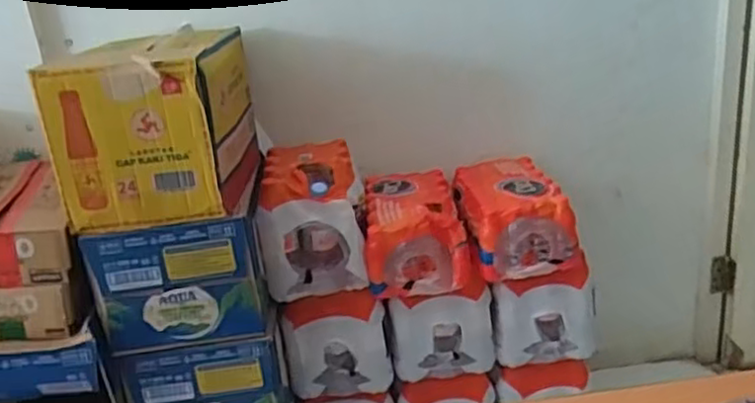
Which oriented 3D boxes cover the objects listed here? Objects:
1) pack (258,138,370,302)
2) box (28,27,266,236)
[{"bbox_3d":[-0.122,0.030,1.373,0.189,0.236,0.230,-5,20,2],"label":"pack"},{"bbox_3d":[-0.392,-0.148,1.265,0.271,0.272,0.366,-5,20,1],"label":"box"}]

